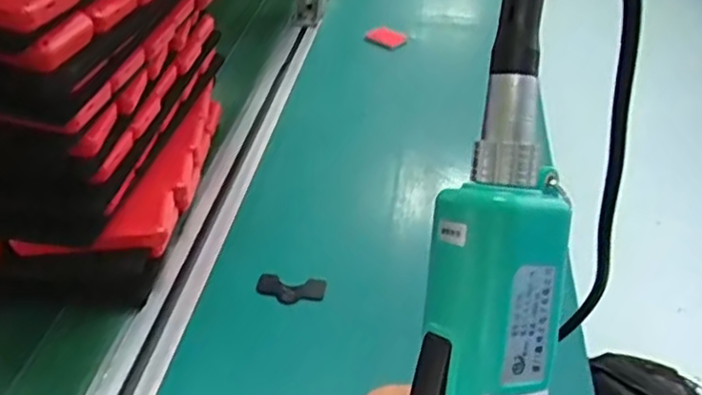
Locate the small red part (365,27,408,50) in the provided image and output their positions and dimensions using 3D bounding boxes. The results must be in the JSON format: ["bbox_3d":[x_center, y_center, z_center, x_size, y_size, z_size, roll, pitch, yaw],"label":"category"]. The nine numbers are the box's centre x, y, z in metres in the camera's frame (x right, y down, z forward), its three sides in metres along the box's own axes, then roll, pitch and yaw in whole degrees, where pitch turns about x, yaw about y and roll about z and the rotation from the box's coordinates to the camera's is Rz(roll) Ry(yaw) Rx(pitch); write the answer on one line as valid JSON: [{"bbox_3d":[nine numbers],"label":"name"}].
[{"bbox_3d":[0.053,-0.234,1.027,0.012,0.032,0.081,-30,30,-34],"label":"small red part"}]

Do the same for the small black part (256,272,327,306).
[{"bbox_3d":[-0.048,0.074,0.569,0.055,0.013,0.026,0,36,0],"label":"small black part"}]

